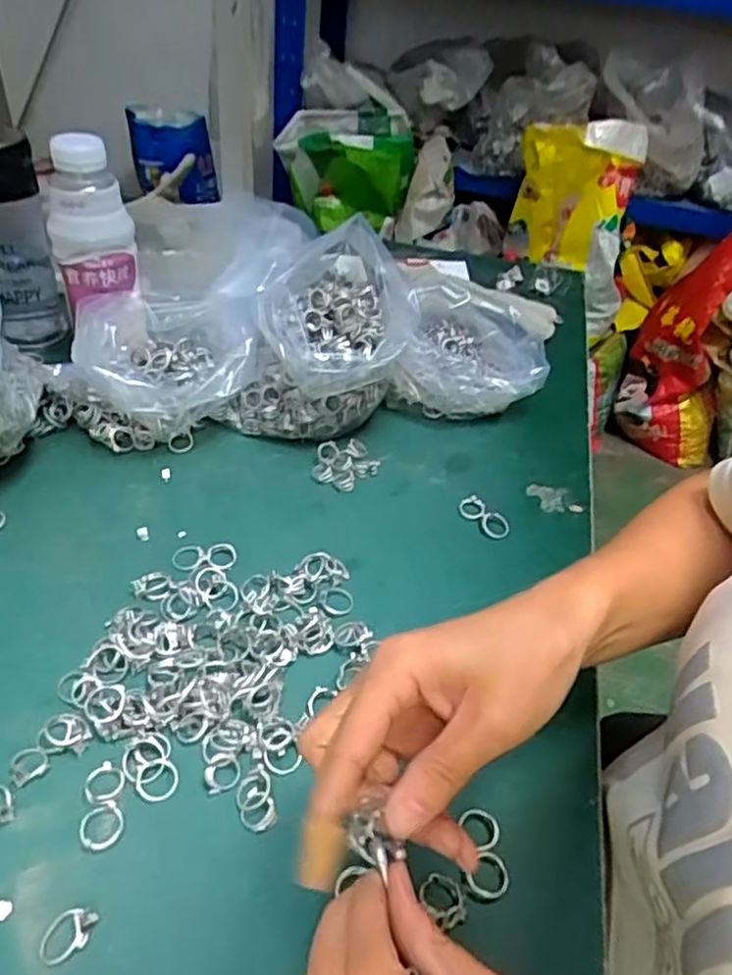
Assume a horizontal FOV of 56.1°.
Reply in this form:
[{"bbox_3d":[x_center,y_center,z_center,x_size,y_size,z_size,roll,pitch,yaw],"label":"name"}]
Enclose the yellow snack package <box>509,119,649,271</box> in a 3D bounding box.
[{"bbox_3d":[0.481,-0.673,1.583,0.259,0.312,0.095,11,33,9],"label":"yellow snack package"}]

